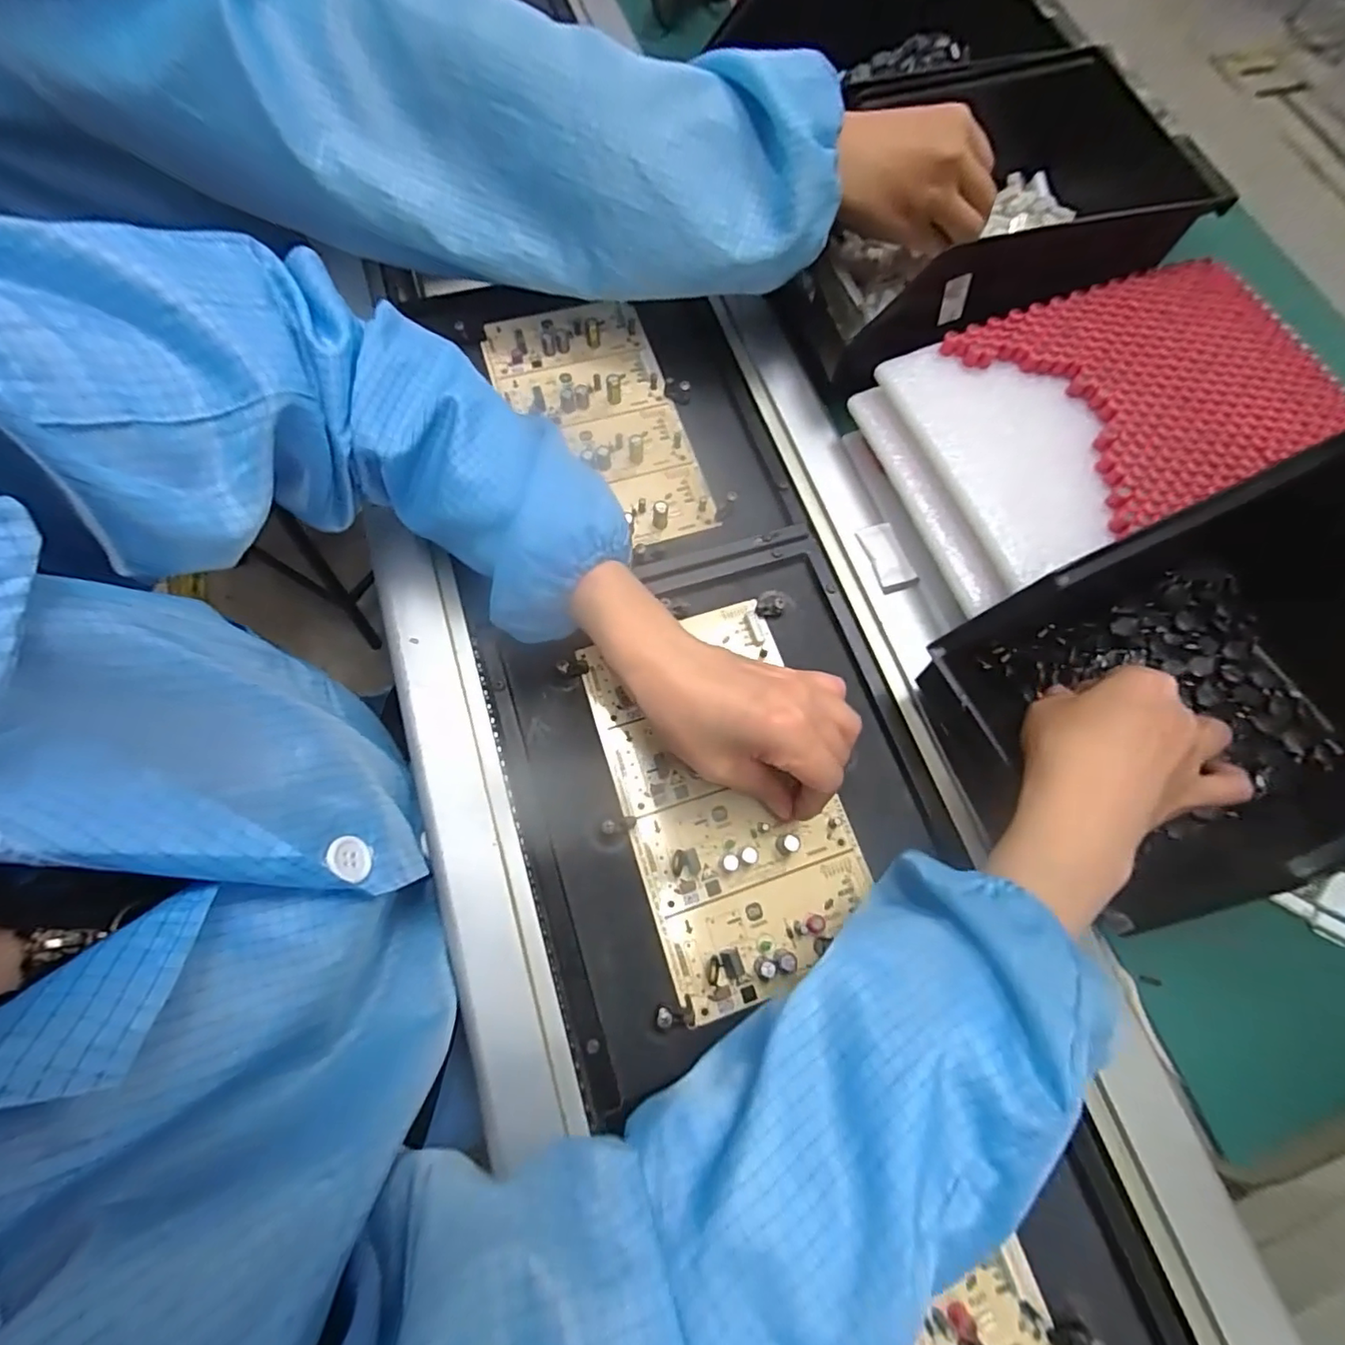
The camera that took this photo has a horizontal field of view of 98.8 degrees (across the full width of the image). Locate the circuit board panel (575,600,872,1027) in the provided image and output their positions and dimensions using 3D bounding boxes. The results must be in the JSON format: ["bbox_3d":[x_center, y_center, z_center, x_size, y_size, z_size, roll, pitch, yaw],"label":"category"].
[{"bbox_3d":[0.033,0.068,0.341,0.122,0.015,0.217,-18,72,-6],"label":"circuit board panel"}]

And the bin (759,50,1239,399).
[{"bbox_3d":[0.207,-0.304,0.403,0.254,0.098,0.162,-21,76,-9],"label":"bin"}]

